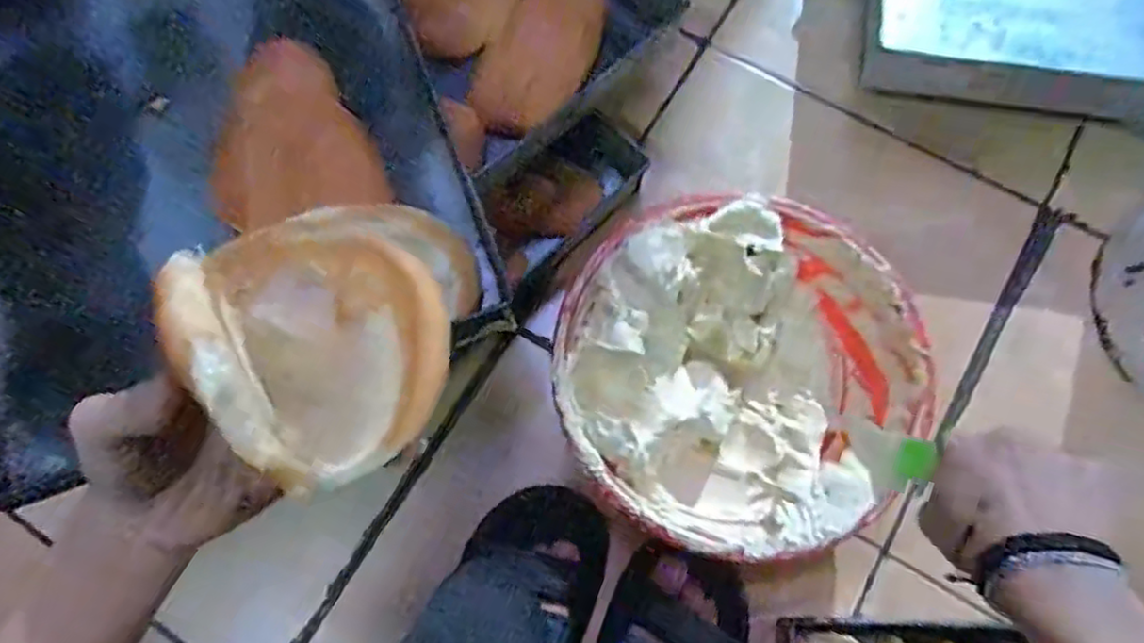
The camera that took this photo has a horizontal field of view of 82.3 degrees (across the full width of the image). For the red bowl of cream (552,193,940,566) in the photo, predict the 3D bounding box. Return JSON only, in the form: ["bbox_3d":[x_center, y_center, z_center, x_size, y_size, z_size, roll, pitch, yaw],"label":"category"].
[{"bbox_3d":[0.138,0.044,0.577,0.282,0.118,0.290,0,73,1],"label":"red bowl of cream"}]

